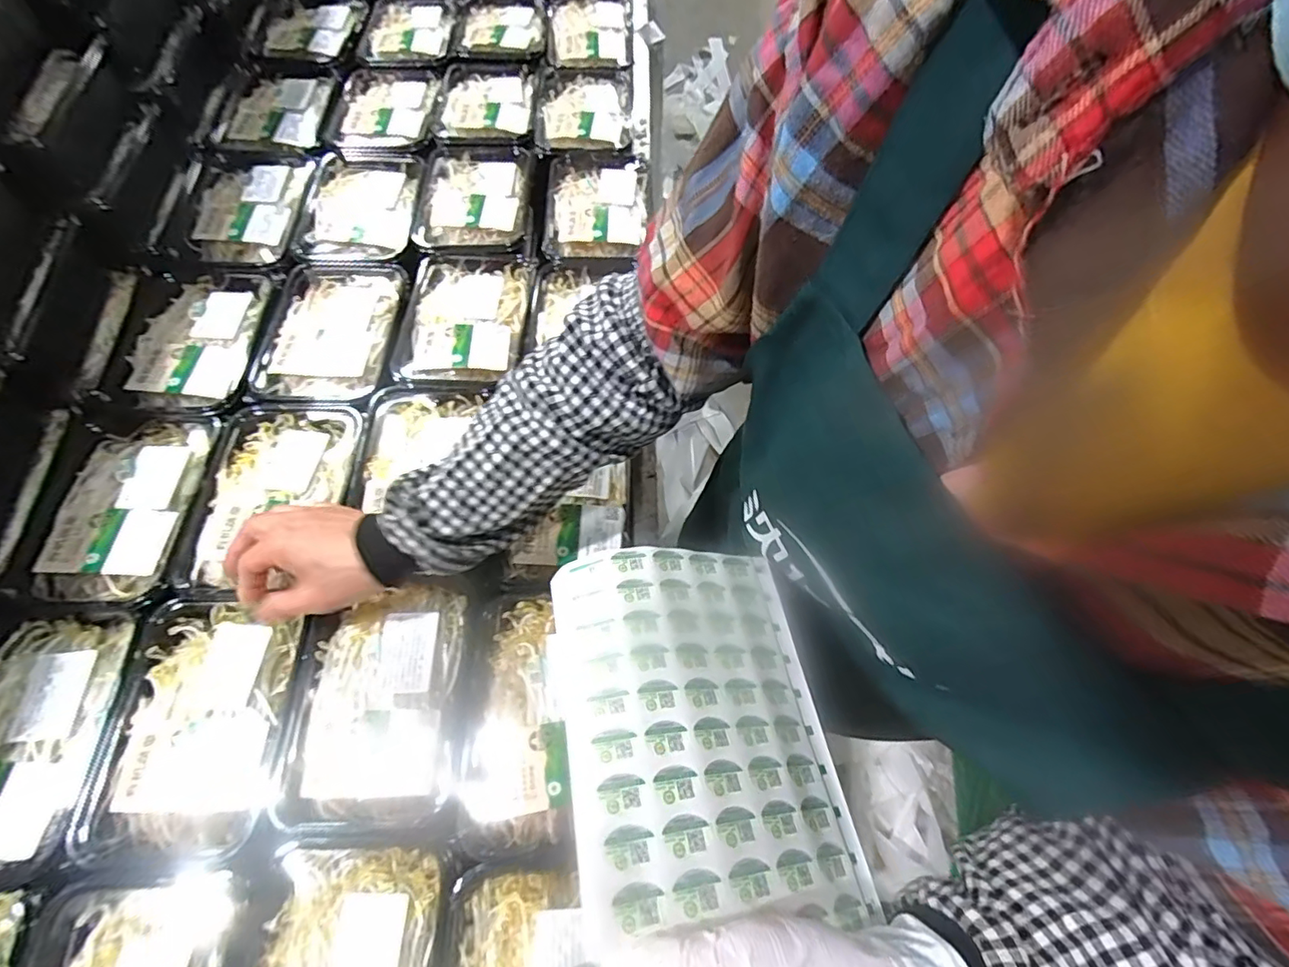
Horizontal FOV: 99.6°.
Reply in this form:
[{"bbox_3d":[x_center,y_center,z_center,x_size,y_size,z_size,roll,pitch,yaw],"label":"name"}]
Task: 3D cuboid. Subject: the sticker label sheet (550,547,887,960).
[{"bbox_3d":[0.031,0.121,0.298,0.151,0.019,0.187,8,47,-25],"label":"sticker label sheet"}]

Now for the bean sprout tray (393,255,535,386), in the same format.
[{"bbox_3d":[-0.186,-0.168,0.569,0.127,0.032,0.170,-1,65,-2],"label":"bean sprout tray"}]

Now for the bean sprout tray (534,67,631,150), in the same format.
[{"bbox_3d":[-0.081,-0.495,0.726,0.122,0.031,0.188,-1,65,-2],"label":"bean sprout tray"}]

